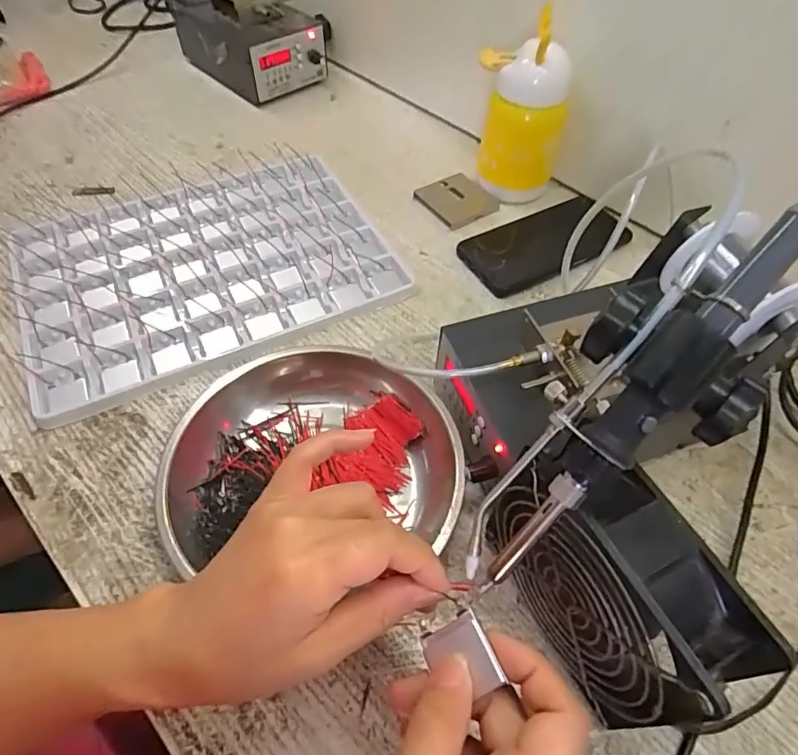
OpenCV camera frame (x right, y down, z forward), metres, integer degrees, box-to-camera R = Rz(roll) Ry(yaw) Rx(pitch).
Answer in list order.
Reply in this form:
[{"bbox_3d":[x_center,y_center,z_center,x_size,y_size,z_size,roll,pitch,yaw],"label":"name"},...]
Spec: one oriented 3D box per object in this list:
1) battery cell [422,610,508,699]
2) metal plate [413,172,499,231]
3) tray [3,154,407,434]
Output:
[{"bbox_3d":[0.026,0.117,0.212,0.028,0.004,0.028,-37,58,11],"label":"battery cell"},{"bbox_3d":[0.061,-0.188,0.535,0.064,0.009,0.069,-30,61,-21],"label":"metal plate"},{"bbox_3d":[-0.174,-0.103,0.464,0.307,0.013,0.232,-21,58,-16],"label":"tray"}]

